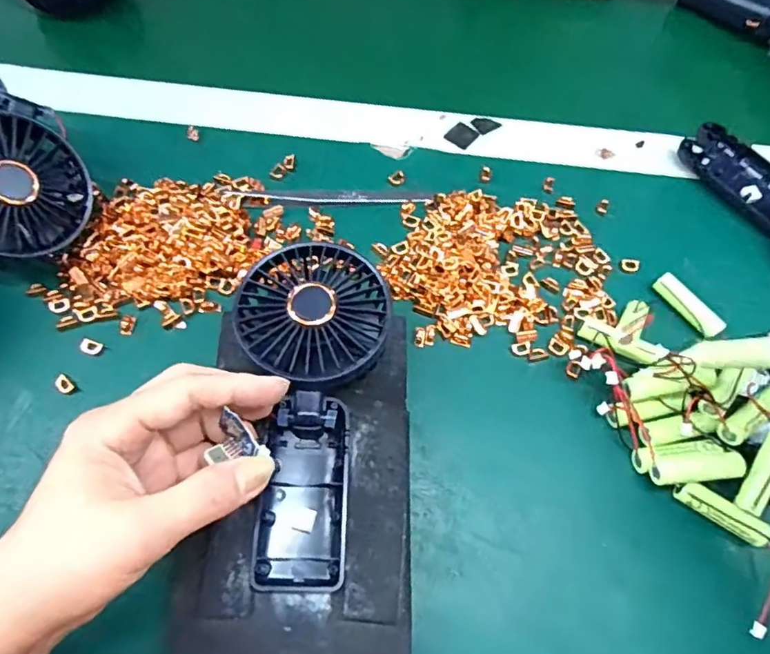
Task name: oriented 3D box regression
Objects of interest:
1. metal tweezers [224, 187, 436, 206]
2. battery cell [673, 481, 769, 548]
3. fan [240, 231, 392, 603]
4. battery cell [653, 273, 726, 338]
[{"bbox_3d":[-0.039,-0.092,0.387,0.144,0.004,0.015,-2,64,-2],"label":"metal tweezers"},{"bbox_3d":[0.190,0.106,0.310,0.052,0.011,0.015,29,67,12],"label":"battery cell"},{"bbox_3d":[-0.042,0.044,0.302,0.079,0.045,0.183,2,76,0],"label":"fan"},{"bbox_3d":[0.197,-0.013,0.357,0.015,0.011,0.049,-35,70,-16],"label":"battery cell"}]

